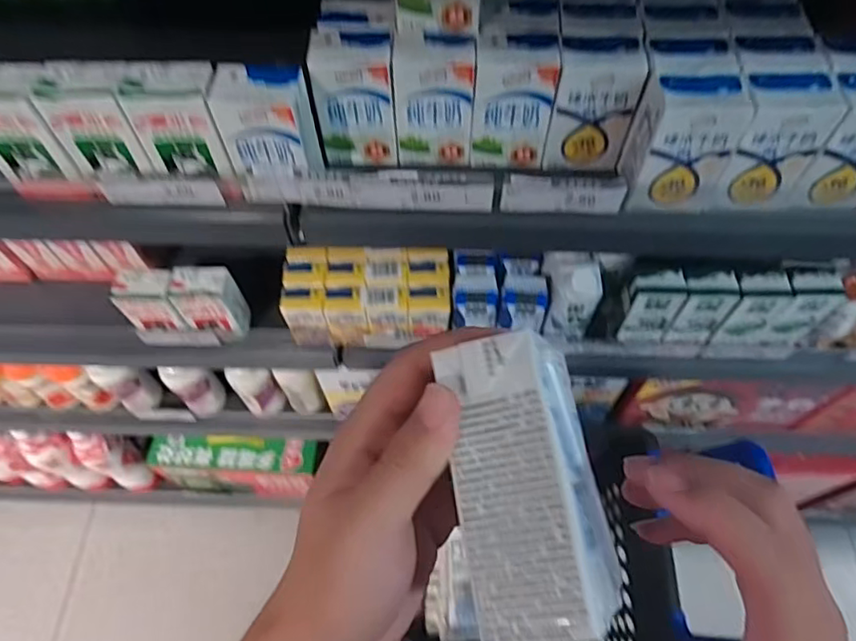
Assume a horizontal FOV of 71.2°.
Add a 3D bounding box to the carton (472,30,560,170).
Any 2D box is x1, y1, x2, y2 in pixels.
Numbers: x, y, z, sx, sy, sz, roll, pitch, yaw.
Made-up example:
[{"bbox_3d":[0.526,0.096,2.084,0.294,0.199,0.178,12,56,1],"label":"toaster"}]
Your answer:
[{"bbox_3d":[0.071,-0.180,0.499,0.064,0.102,0.038,6,61,6],"label":"carton"}]

